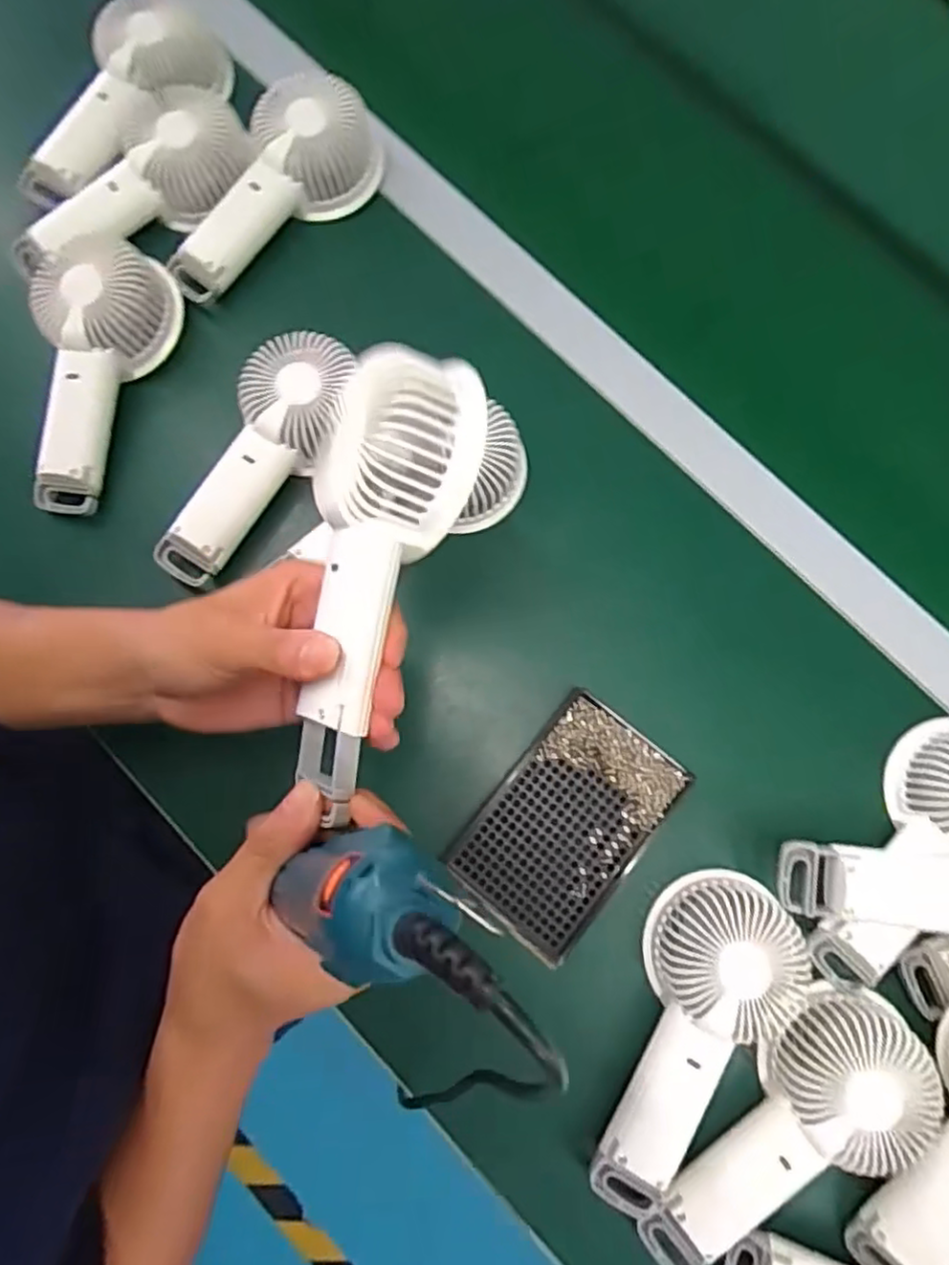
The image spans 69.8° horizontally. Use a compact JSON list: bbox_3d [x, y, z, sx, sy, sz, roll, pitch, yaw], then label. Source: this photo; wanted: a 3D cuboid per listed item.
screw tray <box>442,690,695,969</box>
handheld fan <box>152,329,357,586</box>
[{"bbox_3d":[0.056,0.115,0.411,0.090,0.012,0.138,39,82,6],"label":"screw tray"},{"bbox_3d":[-0.134,-0.109,0.437,0.071,0.037,0.179,26,81,4],"label":"handheld fan"}]

